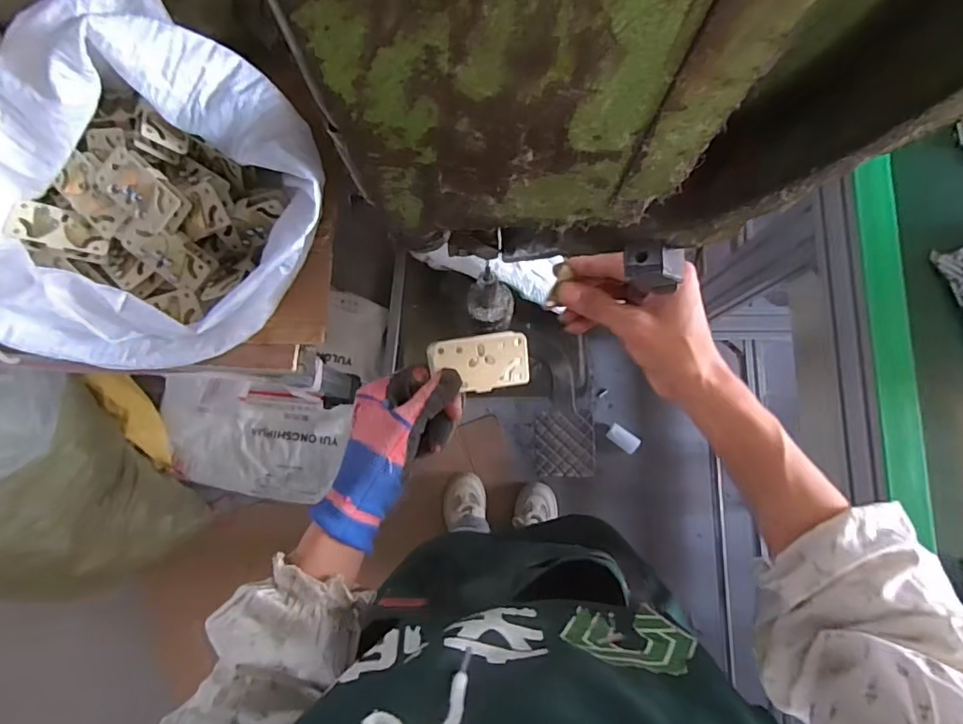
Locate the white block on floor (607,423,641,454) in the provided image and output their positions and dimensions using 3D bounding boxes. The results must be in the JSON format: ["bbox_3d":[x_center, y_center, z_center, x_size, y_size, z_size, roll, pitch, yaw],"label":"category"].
[{"bbox_3d":[0.356,0.192,1.358,0.075,0.022,0.043,37,84,6],"label":"white block on floor"}]

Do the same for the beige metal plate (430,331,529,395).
[{"bbox_3d":[-0.001,0.001,0.439,0.081,0.004,0.045,-8,97,-16],"label":"beige metal plate"}]

